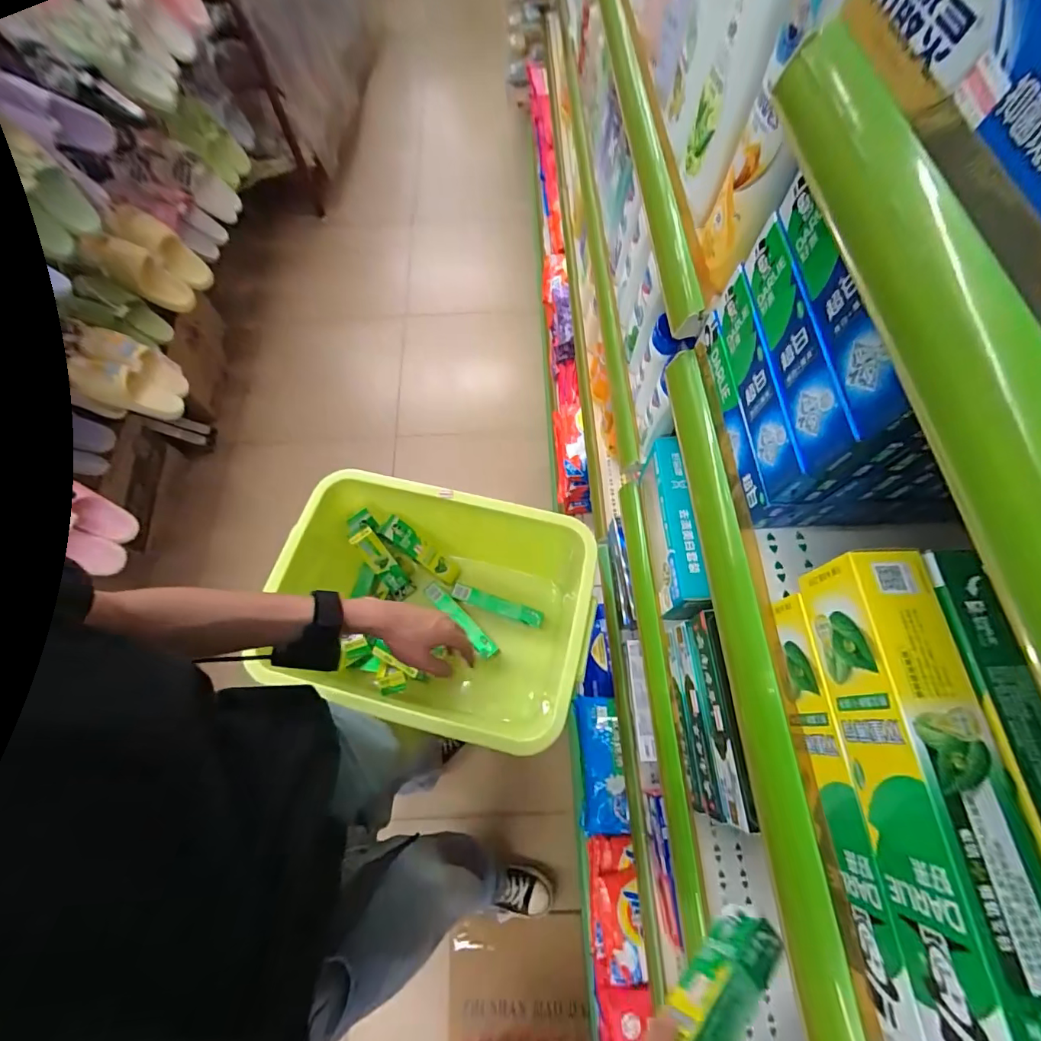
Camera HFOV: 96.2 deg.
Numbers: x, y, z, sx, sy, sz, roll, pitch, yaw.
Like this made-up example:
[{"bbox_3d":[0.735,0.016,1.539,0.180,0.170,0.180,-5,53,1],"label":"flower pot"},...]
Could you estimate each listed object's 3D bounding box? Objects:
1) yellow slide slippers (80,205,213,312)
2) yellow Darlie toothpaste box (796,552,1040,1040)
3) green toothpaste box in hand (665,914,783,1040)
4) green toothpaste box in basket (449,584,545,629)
[{"bbox_3d":[-1.099,-0.771,1.382,0.120,0.288,0.213,25,78,51],"label":"yellow slide slippers"},{"bbox_3d":[0.213,0.136,0.244,0.046,0.052,0.231,-3,66,0],"label":"yellow Darlie toothpaste box"},{"bbox_3d":[0.169,0.403,0.396,0.140,0.042,0.042,-28,67,-36],"label":"green toothpaste box in hand"},{"bbox_3d":[-0.048,0.177,0.965,0.191,0.035,0.034,18,68,9],"label":"green toothpaste box in basket"}]

